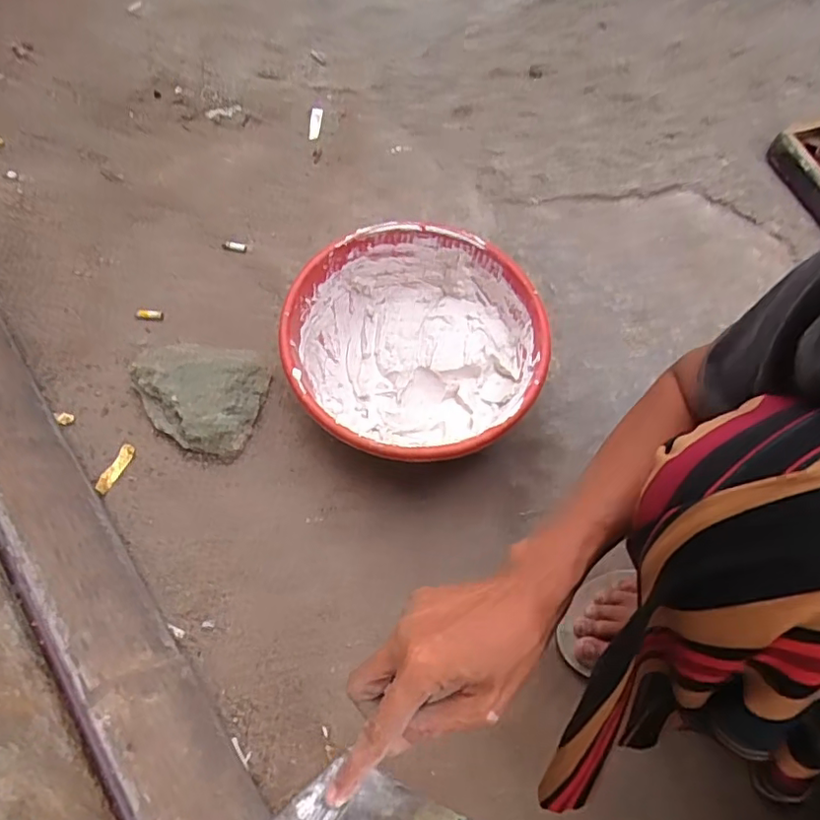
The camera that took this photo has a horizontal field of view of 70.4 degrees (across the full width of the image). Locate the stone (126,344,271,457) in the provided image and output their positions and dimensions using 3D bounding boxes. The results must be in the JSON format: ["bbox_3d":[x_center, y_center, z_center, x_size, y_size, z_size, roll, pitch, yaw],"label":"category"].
[{"bbox_3d":[-0.217,-0.024,0.600,0.137,0.046,0.120,26,67,9],"label":"stone"}]

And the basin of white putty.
[{"bbox_3d":[0.005,-0.058,0.606,0.243,0.103,0.251,1,66,-3],"label":"basin of white putty"}]

